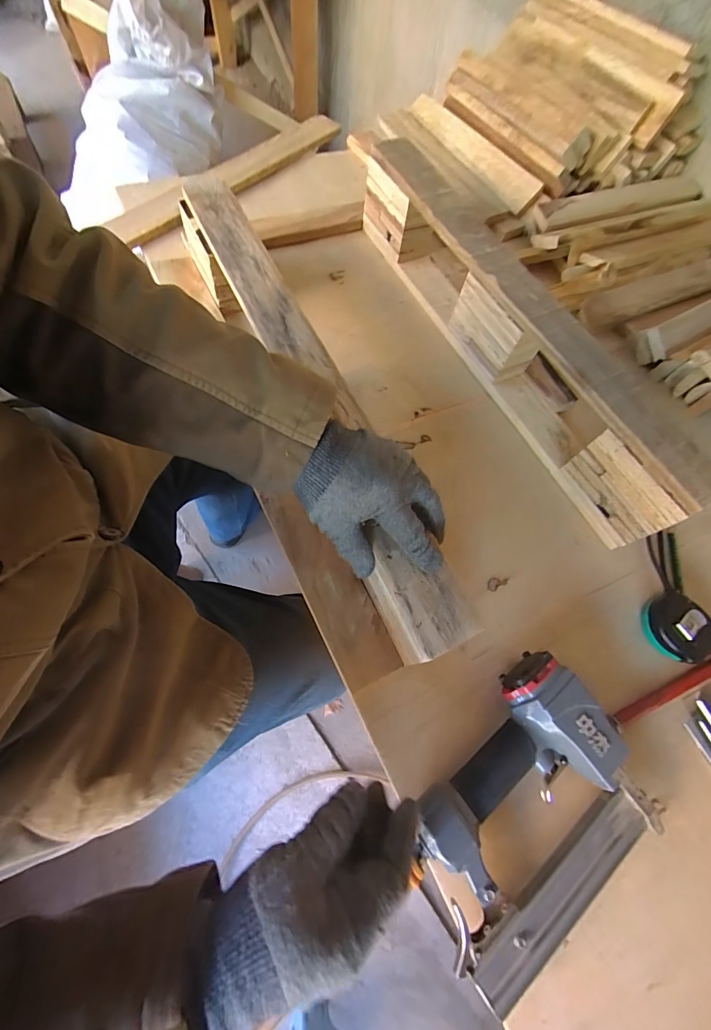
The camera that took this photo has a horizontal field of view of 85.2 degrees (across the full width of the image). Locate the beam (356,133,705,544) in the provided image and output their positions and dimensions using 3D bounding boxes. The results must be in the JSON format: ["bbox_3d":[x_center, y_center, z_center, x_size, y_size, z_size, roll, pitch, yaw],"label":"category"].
[{"bbox_3d":[0.208,-0.268,0.531,0.100,0.122,0.646,-25,72,-15],"label":"beam"}]

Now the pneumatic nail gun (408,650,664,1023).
[{"bbox_3d":[0.155,0.265,0.334,0.224,0.048,0.168,-41,76,-15],"label":"pneumatic nail gun"}]

